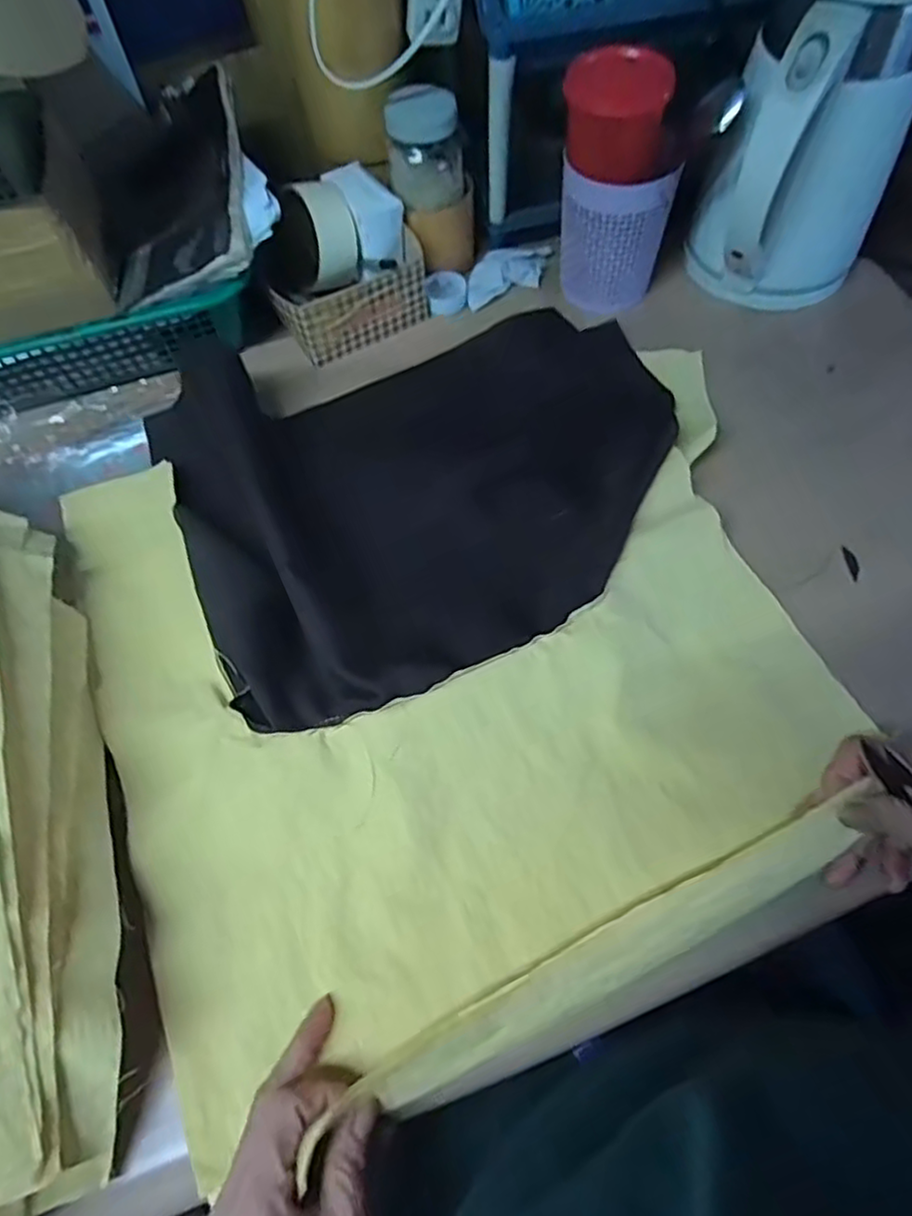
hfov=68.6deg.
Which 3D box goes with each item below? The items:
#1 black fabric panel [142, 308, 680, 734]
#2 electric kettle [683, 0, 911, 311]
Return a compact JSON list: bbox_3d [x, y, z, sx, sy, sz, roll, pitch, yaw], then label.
[{"bbox_3d":[-0.009,-0.101,0.489,0.375,0.060,0.292,-19,61,-9],"label":"black fabric panel"},{"bbox_3d":[0.276,-0.351,0.525,0.137,0.203,0.151,28,69,13],"label":"electric kettle"}]

